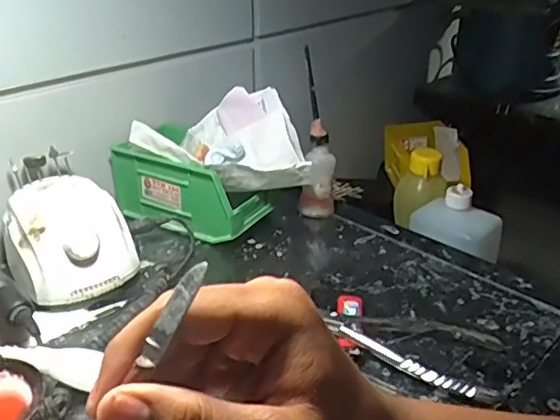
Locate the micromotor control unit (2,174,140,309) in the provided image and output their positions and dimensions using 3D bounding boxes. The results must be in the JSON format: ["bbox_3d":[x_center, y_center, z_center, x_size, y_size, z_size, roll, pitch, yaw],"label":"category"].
[{"bbox_3d":[-0.210,0.029,0.579,0.111,0.082,0.139,-16,32,-29],"label":"micromotor control unit"}]

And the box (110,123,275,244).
[{"bbox_3d":[-0.099,-0.028,0.682,0.166,0.091,0.094,19,33,32],"label":"box"}]

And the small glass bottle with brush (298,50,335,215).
[{"bbox_3d":[0.044,-0.077,0.671,0.043,0.188,0.046,3,28,6],"label":"small glass bottle with brush"}]

